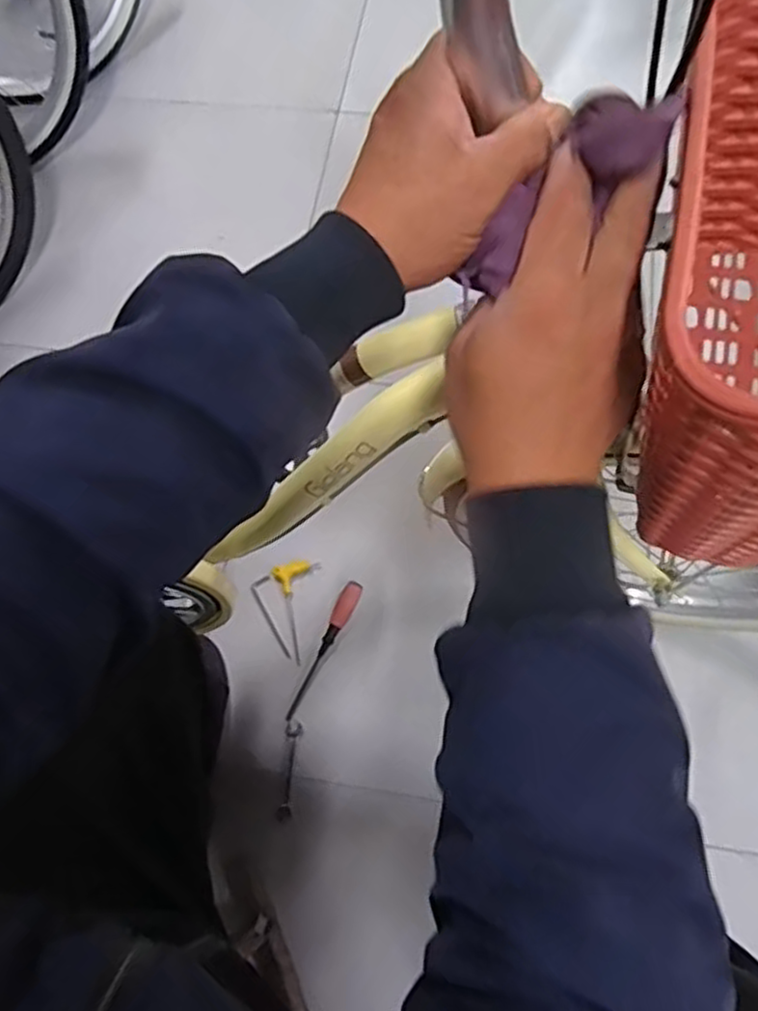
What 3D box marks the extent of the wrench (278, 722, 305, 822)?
[{"bbox_3d":[-0.118,0.350,0.939,0.022,0.009,0.122,5,69,4],"label":"wrench"}]

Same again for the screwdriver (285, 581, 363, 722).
[{"bbox_3d":[-0.077,0.199,0.986,0.027,0.021,0.204,25,71,12],"label":"screwdriver"}]

